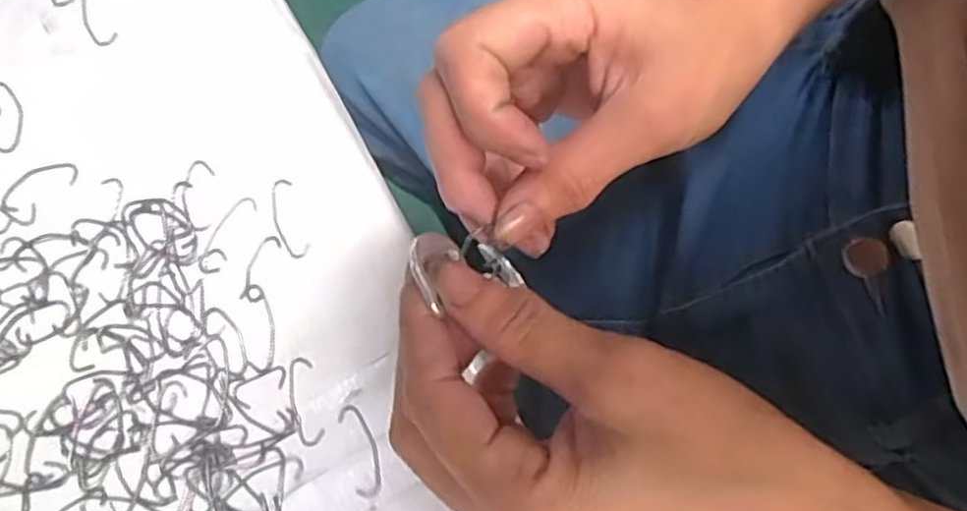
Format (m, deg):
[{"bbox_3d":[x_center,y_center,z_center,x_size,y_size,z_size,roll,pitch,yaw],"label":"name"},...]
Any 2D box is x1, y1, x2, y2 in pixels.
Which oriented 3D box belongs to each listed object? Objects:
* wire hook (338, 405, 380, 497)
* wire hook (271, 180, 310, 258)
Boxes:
[{"bbox_3d":[-0.055,0.087,0.317,0.013,0.004,0.041,-17,78,-2],"label":"wire hook"},{"bbox_3d":[-0.094,-0.018,0.341,0.013,0.004,0.041,-19,78,-3],"label":"wire hook"}]

